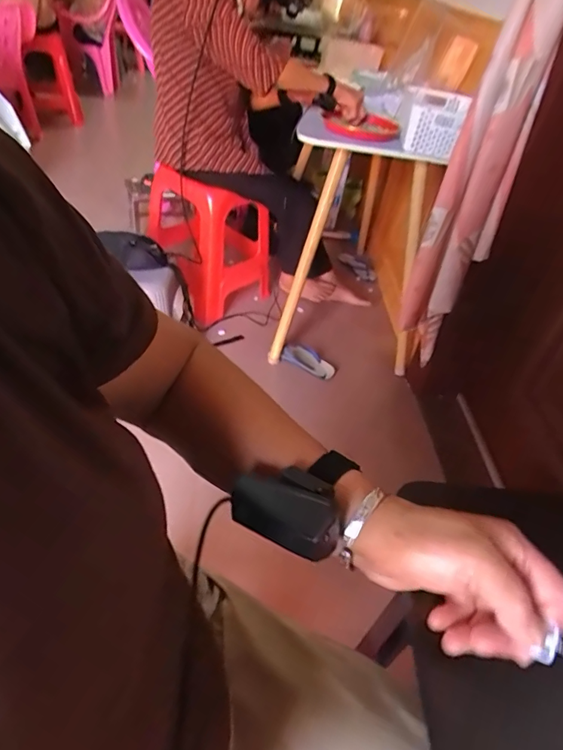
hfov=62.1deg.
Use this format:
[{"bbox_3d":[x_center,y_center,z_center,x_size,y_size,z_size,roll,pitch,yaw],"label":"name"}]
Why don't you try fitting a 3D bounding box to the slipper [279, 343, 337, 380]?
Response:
[{"bbox_3d":[0.104,-0.055,1.665,0.194,0.052,0.090,25,44,23],"label":"slipper"}]

